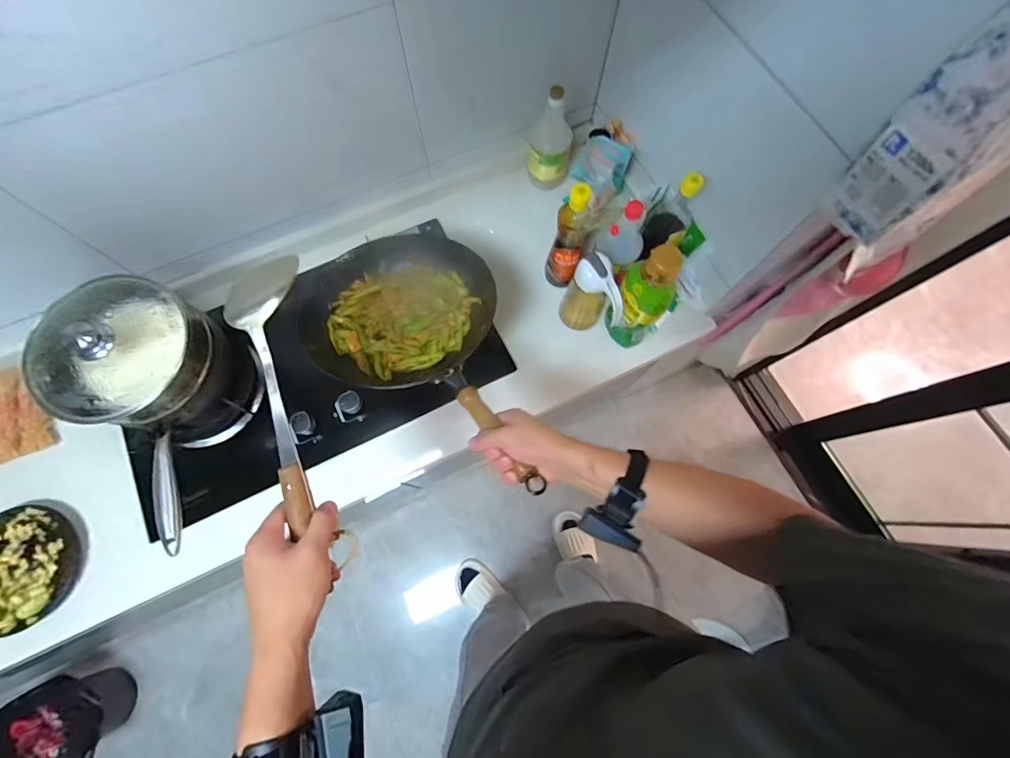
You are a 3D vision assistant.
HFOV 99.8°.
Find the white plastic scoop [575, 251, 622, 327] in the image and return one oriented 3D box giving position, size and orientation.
[{"bbox_3d":[0.177,-0.159,0.759,0.054,0.045,0.135,-37,105,-11],"label":"white plastic scoop"}]

